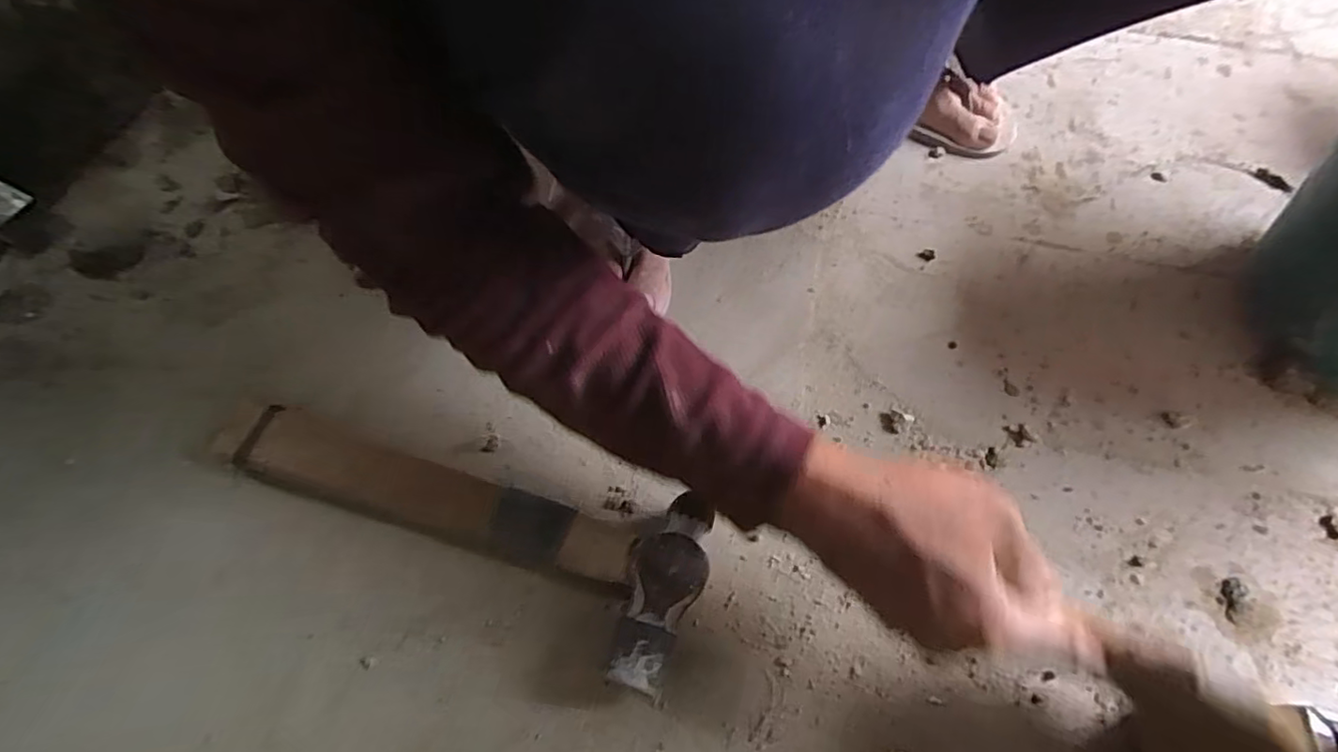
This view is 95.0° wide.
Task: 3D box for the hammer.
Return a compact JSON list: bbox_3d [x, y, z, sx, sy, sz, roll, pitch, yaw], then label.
[{"bbox_3d":[-0.125,0.078,0.358,0.299,0.035,0.103,19,62,8],"label":"hammer"}]

